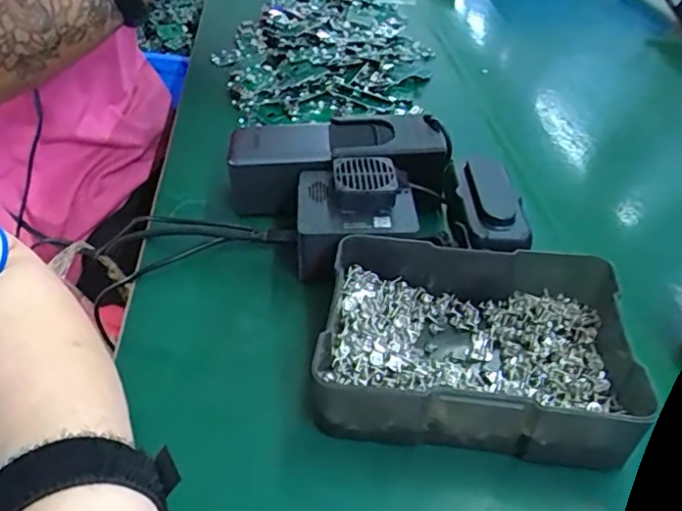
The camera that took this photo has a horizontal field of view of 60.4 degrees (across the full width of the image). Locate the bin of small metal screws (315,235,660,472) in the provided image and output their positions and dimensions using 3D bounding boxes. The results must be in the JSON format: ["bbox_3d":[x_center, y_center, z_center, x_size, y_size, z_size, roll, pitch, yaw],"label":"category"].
[{"bbox_3d":[0.076,0.050,0.327,0.168,0.056,0.117,8,40,3],"label":"bin of small metal screws"}]

